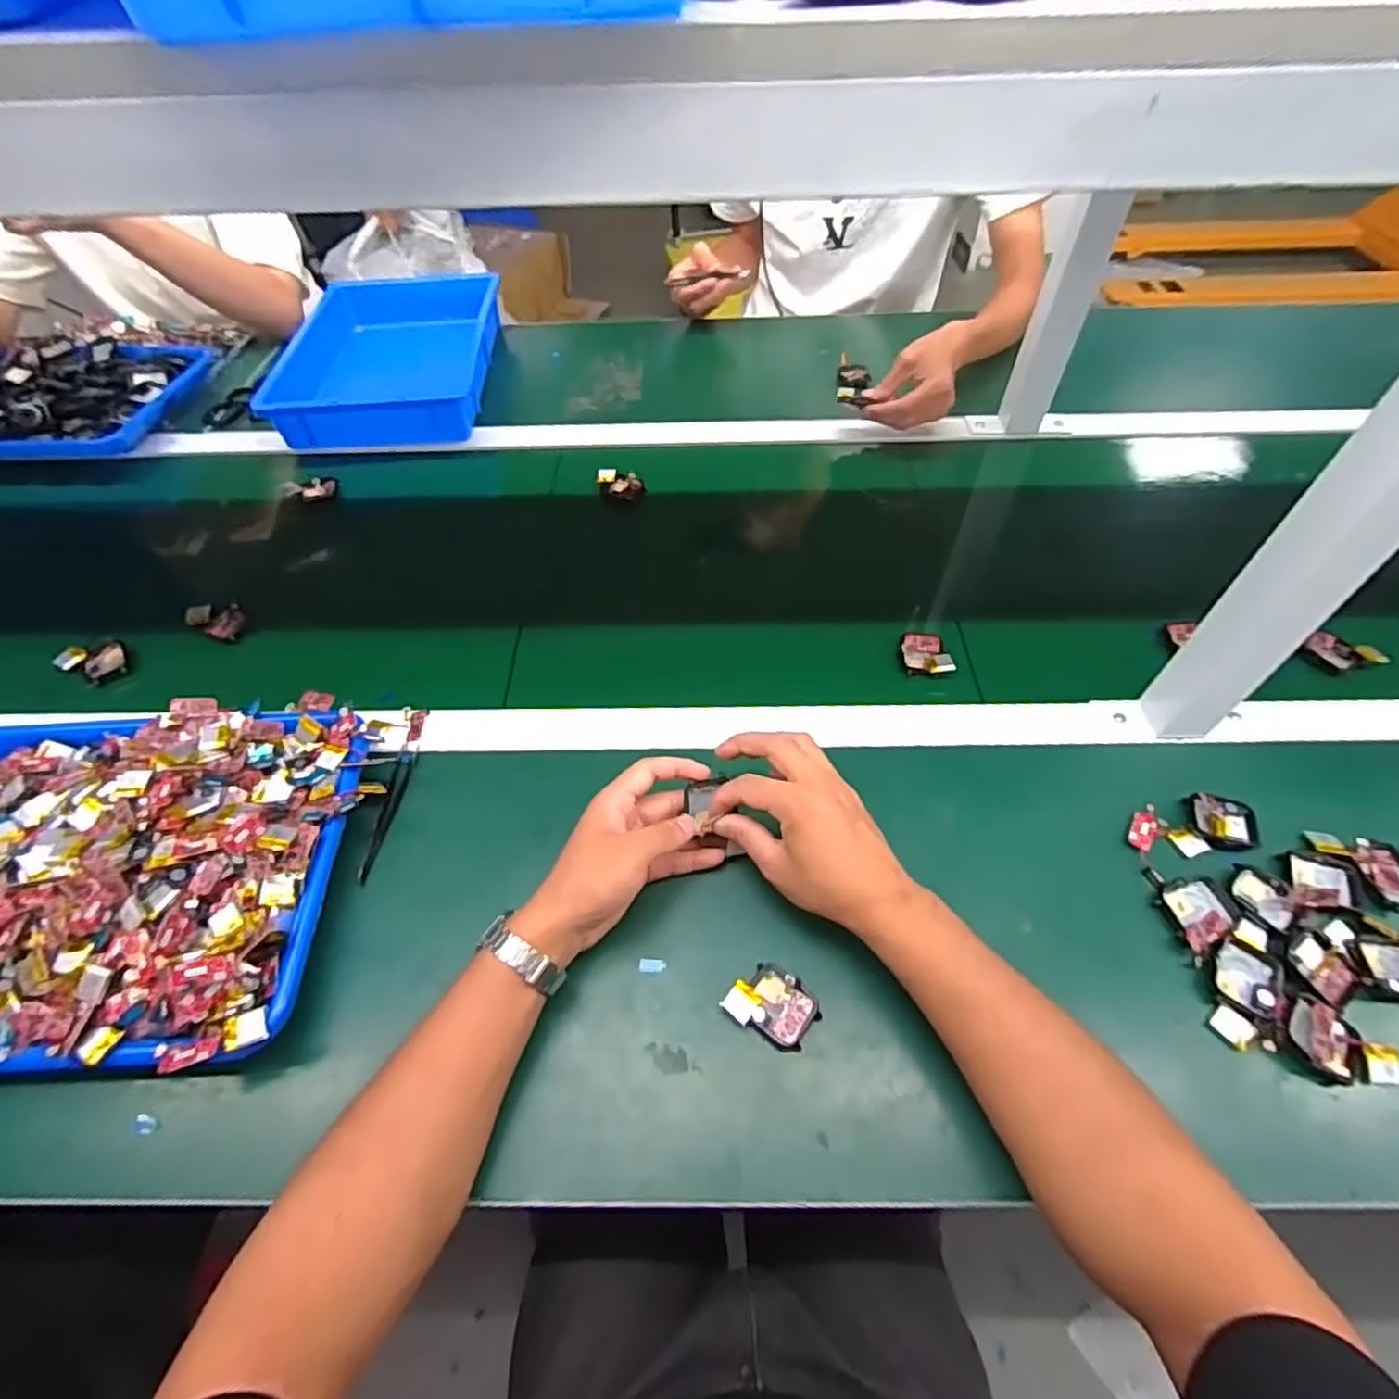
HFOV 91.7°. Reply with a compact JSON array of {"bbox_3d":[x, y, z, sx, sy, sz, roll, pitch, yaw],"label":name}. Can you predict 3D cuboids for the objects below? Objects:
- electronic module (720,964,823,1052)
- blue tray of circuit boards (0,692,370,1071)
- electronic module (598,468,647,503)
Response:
[{"bbox_3d":[0.047,0.193,0.430,0.052,0.012,0.042,31,60,22],"label":"electronic module"},{"bbox_3d":[-0.418,0.107,0.463,0.323,0.056,0.252,-1,53,1],"label":"blue tray of circuit boards"},{"bbox_3d":[-0.087,-0.241,0.765,0.060,0.019,0.031,27,58,19],"label":"electronic module"}]

